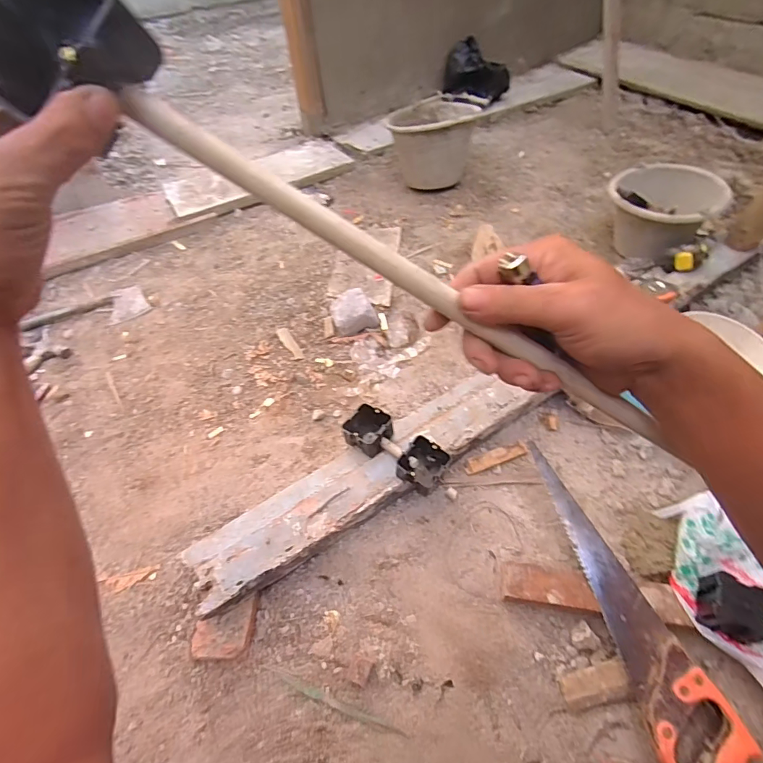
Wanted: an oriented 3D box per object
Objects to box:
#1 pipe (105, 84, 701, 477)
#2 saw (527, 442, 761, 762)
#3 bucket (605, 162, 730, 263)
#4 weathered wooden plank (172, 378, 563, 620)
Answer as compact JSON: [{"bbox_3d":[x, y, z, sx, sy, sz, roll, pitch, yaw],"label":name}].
[{"bbox_3d":[0.037,-0.048,0.259,0.375,0.014,0.013,30,54,-13],"label":"pipe"},{"bbox_3d":[0.317,0.301,0.616,0.101,0.018,0.442,-27,57,-1],"label":"saw"},{"bbox_3d":[0.697,-0.403,1.106,0.255,0.217,0.244,21,57,21],"label":"bucket"},{"bbox_3d":[-0.009,0.146,0.738,0.632,0.034,0.123,-28,54,-18],"label":"weathered wooden plank"}]

